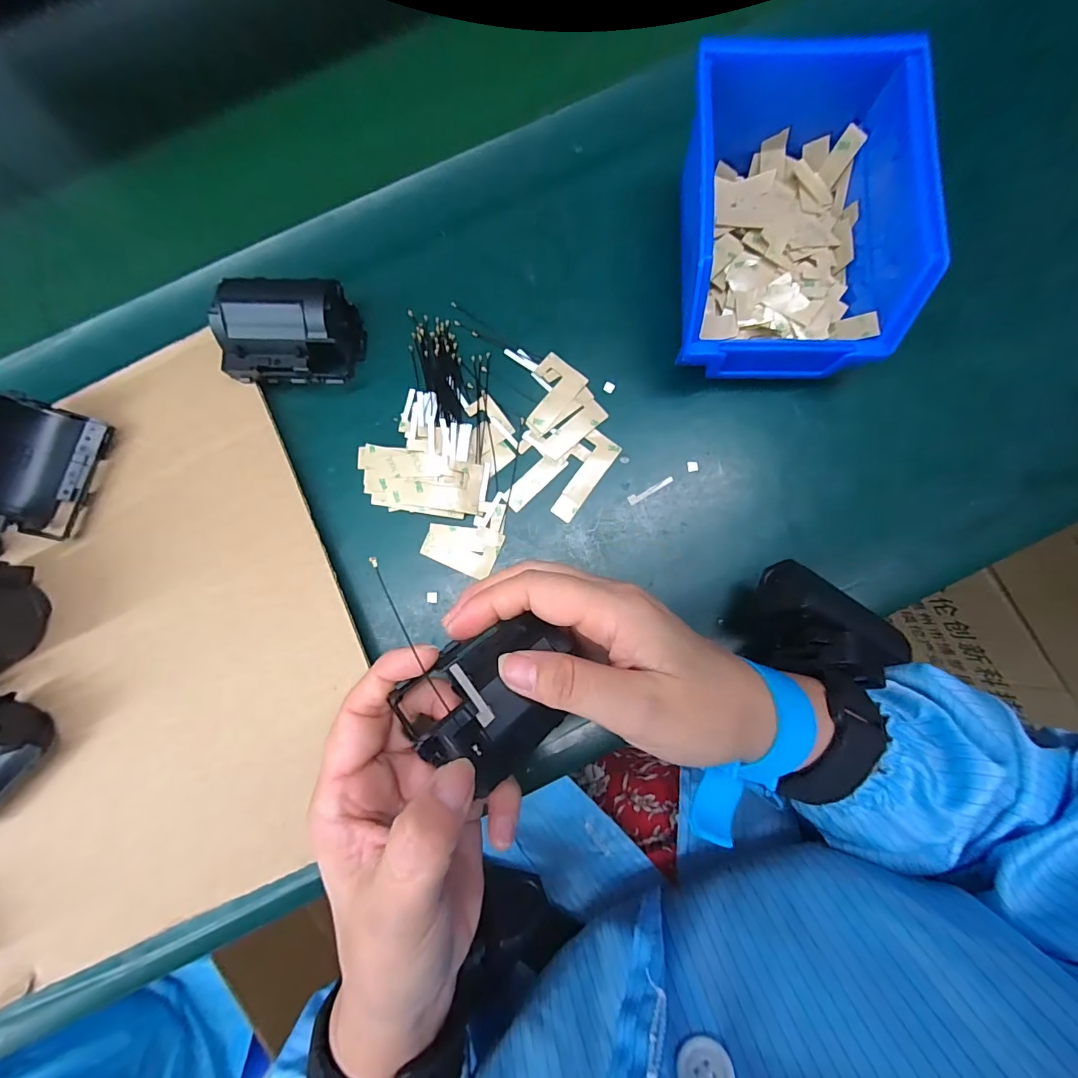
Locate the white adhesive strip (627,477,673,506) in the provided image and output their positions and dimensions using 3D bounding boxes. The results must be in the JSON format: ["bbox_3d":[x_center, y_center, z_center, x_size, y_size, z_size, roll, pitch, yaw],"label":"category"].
[{"bbox_3d":[0.064,-0.028,0.268,0.028,0.004,0.006,-26,82,-2],"label":"white adhesive strip"}]

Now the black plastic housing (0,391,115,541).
[{"bbox_3d":[-0.284,-0.040,0.264,0.049,0.029,0.071,19,83,5],"label":"black plastic housing"}]

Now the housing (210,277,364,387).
[{"bbox_3d":[-0.142,-0.116,0.264,0.071,0.041,0.053,1,81,2],"label":"housing"}]

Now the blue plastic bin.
[{"bbox_3d":[0.127,-0.171,0.249,0.114,0.071,0.159,2,81,3],"label":"blue plastic bin"}]

